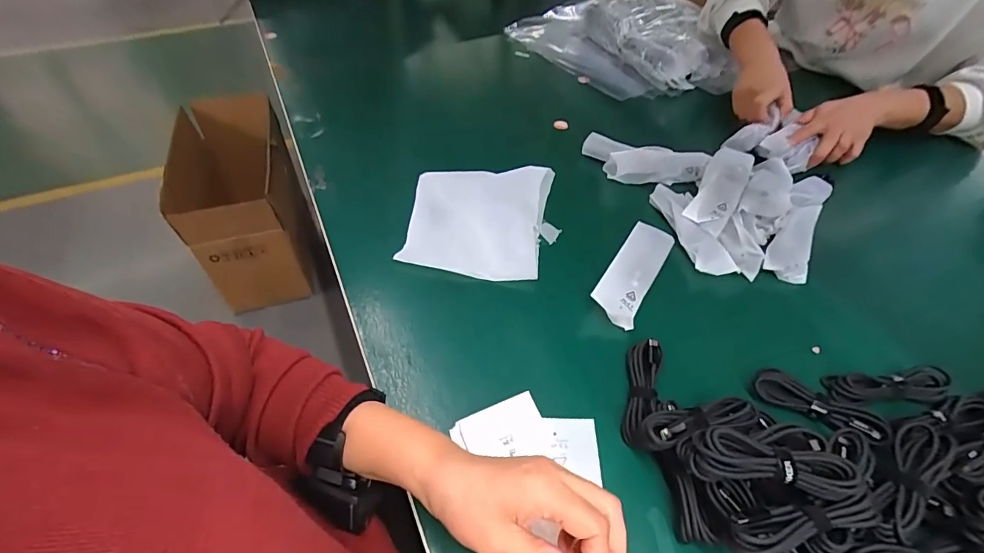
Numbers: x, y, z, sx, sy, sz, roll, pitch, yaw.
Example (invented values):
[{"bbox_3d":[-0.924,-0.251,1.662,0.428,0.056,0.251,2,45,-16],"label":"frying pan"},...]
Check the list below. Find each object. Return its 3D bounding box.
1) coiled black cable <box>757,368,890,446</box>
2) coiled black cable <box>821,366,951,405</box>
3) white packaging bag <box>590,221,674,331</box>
[{"bbox_3d":[0.302,0.119,0.415,0.108,0.014,0.028,22,52,16],"label":"coiled black cable"},{"bbox_3d":[0.381,0.105,0.432,0.108,0.020,0.029,-1,49,-2],"label":"coiled black cable"},{"bbox_3d":[0.162,-0.014,0.505,0.047,0.023,0.152,26,54,20],"label":"white packaging bag"}]

